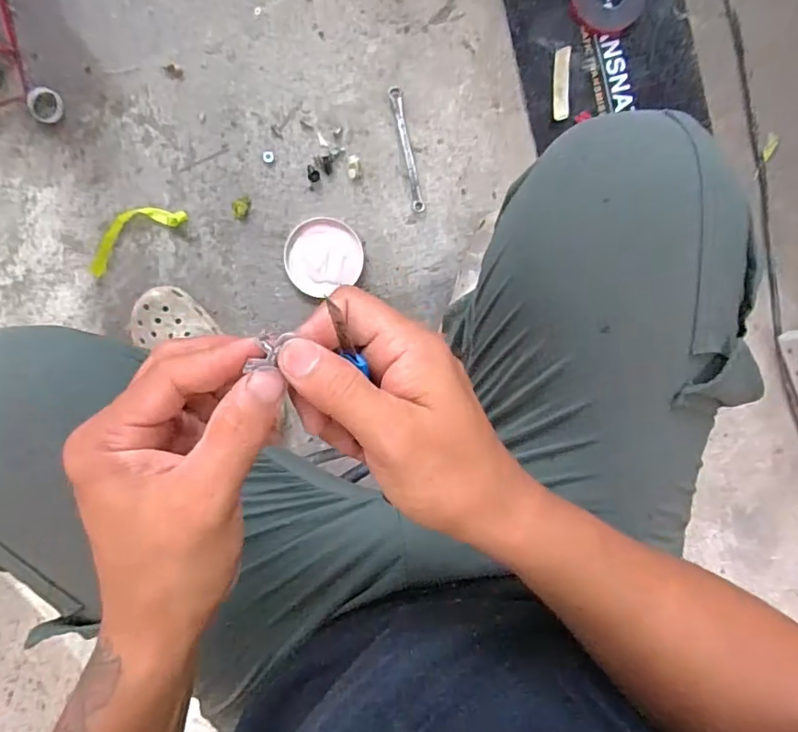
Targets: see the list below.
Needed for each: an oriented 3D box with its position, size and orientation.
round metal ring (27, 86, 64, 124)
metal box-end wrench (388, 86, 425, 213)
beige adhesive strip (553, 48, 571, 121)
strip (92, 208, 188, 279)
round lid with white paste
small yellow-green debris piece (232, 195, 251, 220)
[{"bbox_3d":[-0.478,-0.353,0.703,0.046,0.013,0.045,0,95,3],"label":"round metal ring"},{"bbox_3d":[0.012,-0.291,0.702,0.016,0.012,0.164,-11,95,4],"label":"metal box-end wrench"},{"bbox_3d":[0.213,-0.367,0.679,0.020,0.017,0.084,0,95,3],"label":"beige adhesive strip"},{"bbox_3d":[-0.369,-0.185,0.717,0.153,0.007,0.052,-32,93,5],"label":"strip"},{"bbox_3d":[-0.105,-0.152,0.717,0.105,0.007,0.100,0,95,3],"label":"round lid with white paste"},{"bbox_3d":[-0.217,-0.218,0.712,0.024,0.004,0.034,16,96,1],"label":"small yellow-green debris piece"}]

